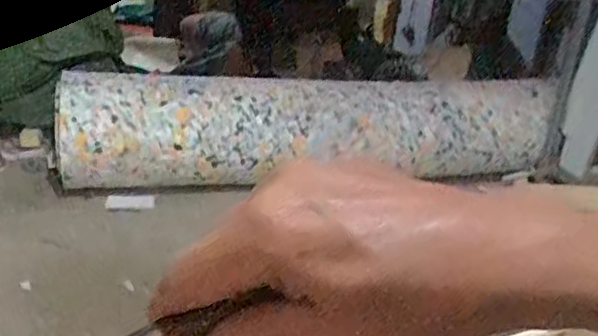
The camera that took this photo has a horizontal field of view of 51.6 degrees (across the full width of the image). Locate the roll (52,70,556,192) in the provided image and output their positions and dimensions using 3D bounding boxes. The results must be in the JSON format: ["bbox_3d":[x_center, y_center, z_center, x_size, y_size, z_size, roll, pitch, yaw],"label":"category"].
[{"bbox_3d":[0.050,-0.105,1.716,1.318,0.245,0.226,1,24,-13],"label":"roll"}]

